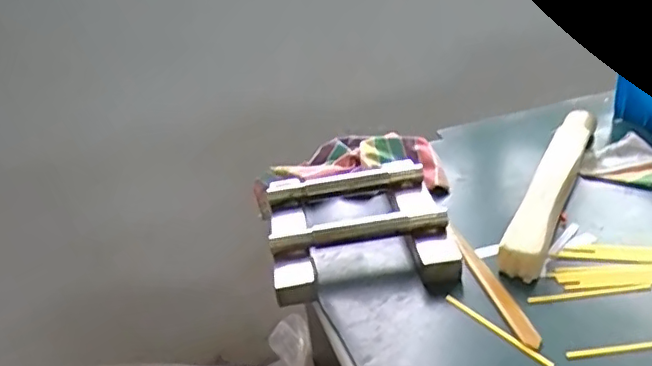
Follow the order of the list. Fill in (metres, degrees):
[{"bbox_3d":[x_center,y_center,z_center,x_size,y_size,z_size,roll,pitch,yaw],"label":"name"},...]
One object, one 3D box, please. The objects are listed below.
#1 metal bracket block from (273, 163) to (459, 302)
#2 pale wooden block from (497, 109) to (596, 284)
[{"bbox_3d":[0.031,0.040,0.616,0.183,0.047,0.198,-7,29,1],"label":"metal bracket block"},{"bbox_3d":[0.265,-0.005,0.656,0.037,0.031,0.343,11,34,30],"label":"pale wooden block"}]

